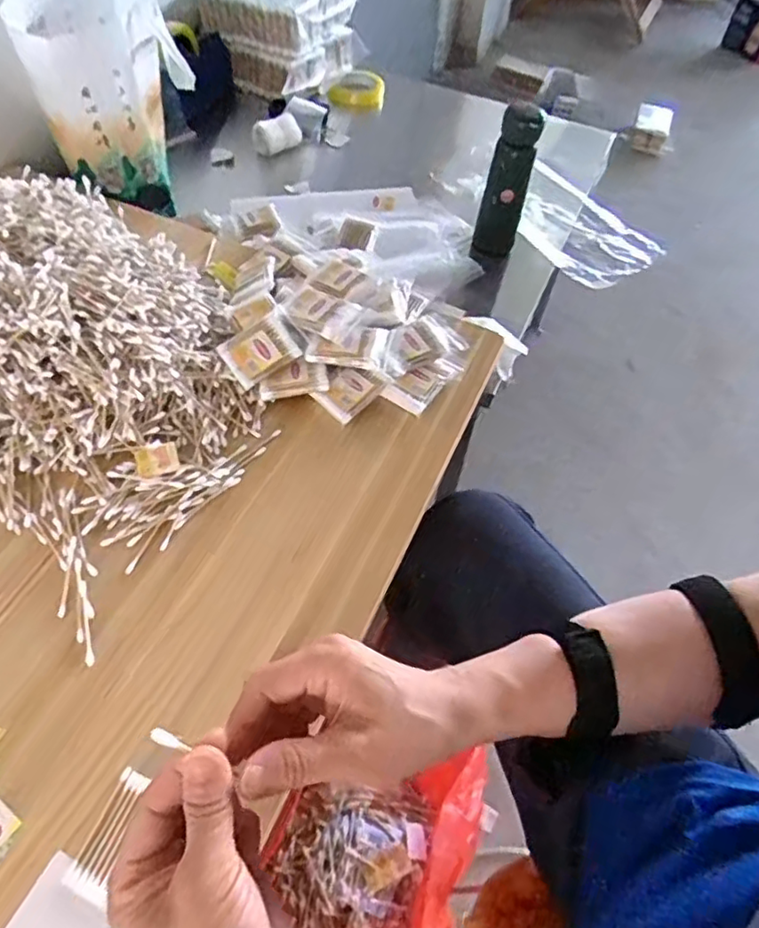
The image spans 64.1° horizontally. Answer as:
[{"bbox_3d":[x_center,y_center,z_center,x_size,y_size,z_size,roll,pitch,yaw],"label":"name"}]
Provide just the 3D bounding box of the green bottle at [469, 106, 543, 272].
[{"bbox_3d":[0.187,-0.405,0.895,0.060,0.213,0.064,17,55,9],"label":"green bottle"}]

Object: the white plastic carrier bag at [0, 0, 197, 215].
[{"bbox_3d":[-0.375,-0.576,0.845,0.196,0.335,0.257,-10,56,-10],"label":"white plastic carrier bag"}]

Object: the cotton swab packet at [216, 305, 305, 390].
[{"bbox_3d":[-0.130,-0.128,0.675,0.083,0.012,0.063,-36,76,-1],"label":"cotton swab packet"}]

